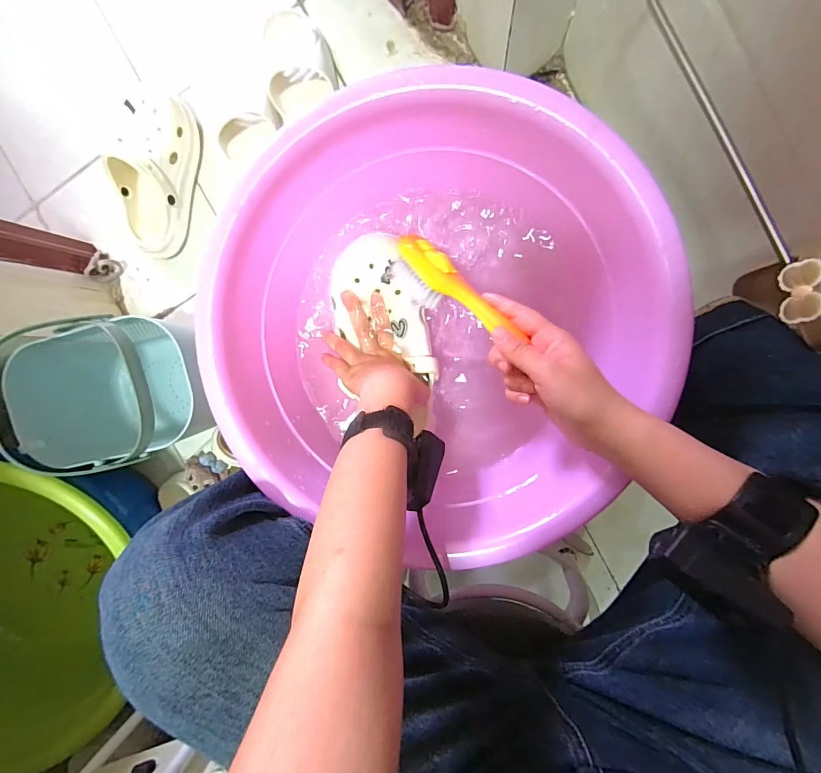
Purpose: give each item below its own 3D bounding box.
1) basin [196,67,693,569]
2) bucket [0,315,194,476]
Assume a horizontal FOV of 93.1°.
[{"bbox_3d":[0.028,-0.060,0.402,0.378,0.169,0.379,1,97,6],"label":"basin"},{"bbox_3d":[-0.463,0.008,0.586,0.247,0.272,0.205,-8,96,7],"label":"bucket"}]

